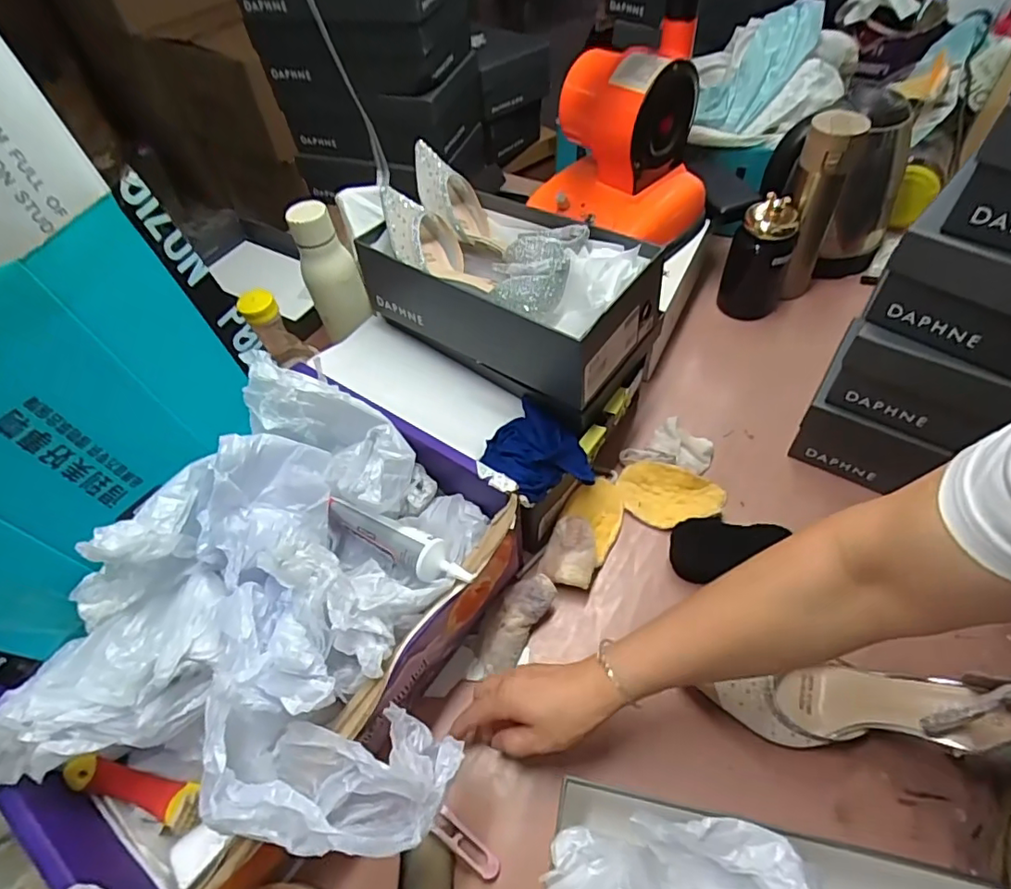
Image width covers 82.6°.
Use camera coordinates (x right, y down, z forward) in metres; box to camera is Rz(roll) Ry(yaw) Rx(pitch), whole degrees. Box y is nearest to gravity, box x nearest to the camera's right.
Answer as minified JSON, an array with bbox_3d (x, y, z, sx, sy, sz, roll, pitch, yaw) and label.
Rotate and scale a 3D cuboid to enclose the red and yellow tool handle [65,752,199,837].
[{"bbox_3d":[-0.289,0.270,0.450,0.102,0.019,0.031,29,56,-11],"label":"red and yellow tool handle"}]

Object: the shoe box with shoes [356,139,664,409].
[{"bbox_3d":[0.001,-0.183,0.612,0.297,0.102,0.166,27,60,22],"label":"shoe box with shoes"}]

